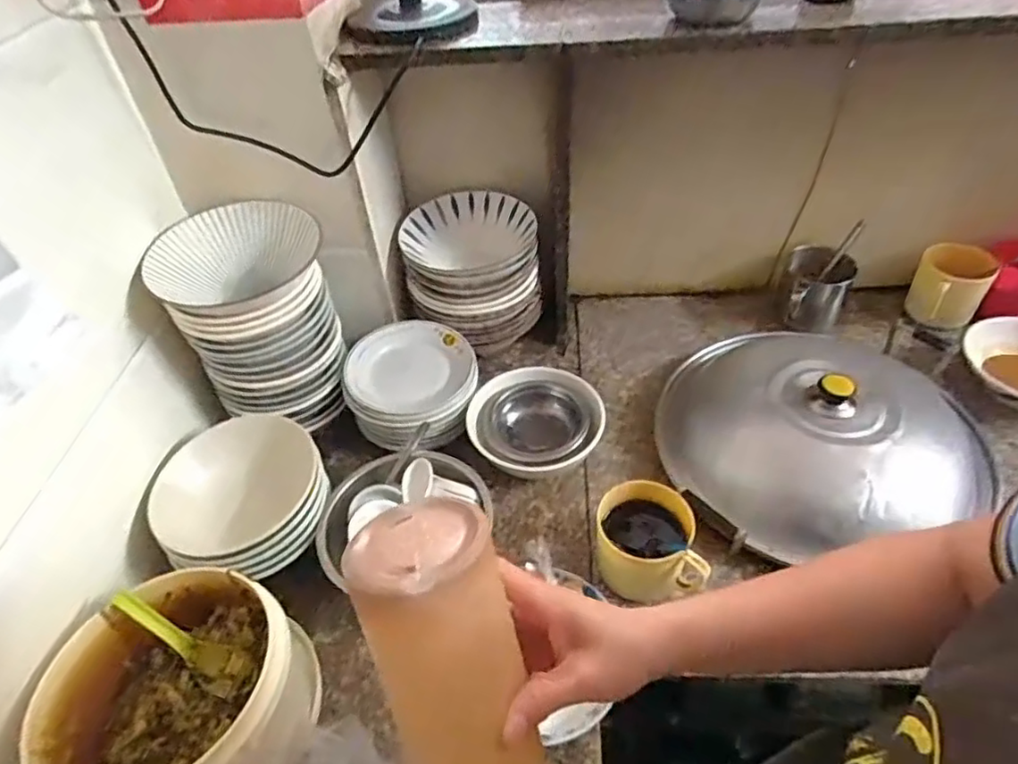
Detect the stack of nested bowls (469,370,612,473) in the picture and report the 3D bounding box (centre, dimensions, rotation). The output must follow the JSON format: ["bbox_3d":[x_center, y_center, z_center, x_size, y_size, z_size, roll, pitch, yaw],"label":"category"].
[{"bbox_3d":[0.041,0.063,0.823,0.169,0.087,0.146,-28,48,-22],"label":"stack of nested bowls"}]

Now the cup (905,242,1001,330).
[{"bbox_3d":[0.660,-0.136,0.963,0.093,0.108,0.111,23,51,27],"label":"cup"}]

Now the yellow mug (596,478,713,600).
[{"bbox_3d":[0.151,0.174,0.692,0.106,0.097,0.099,3,44,9],"label":"yellow mug"}]

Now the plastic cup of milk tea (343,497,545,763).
[{"bbox_3d":[-0.022,0.177,0.339,0.066,0.228,0.060,-10,19,4],"label":"plastic cup of milk tea"}]

